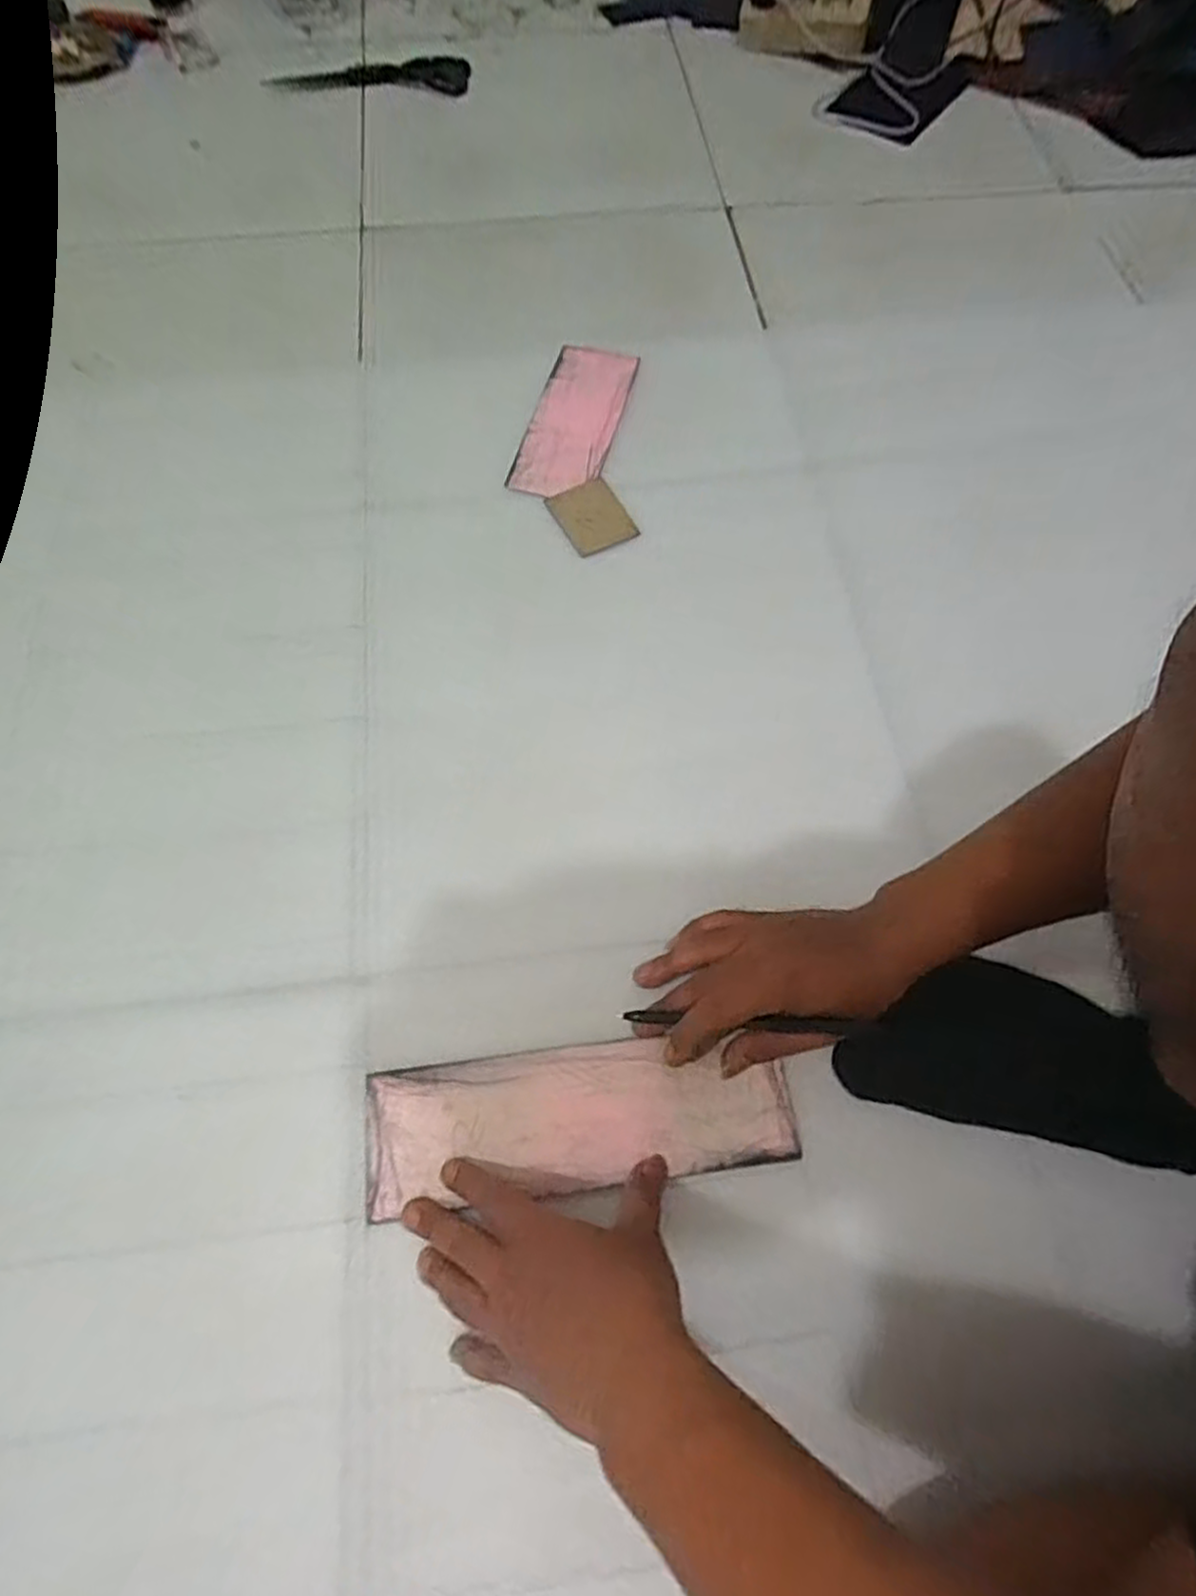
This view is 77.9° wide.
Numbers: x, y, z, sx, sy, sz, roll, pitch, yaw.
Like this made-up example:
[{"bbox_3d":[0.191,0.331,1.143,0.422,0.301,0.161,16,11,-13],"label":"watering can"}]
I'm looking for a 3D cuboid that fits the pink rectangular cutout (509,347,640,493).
[{"bbox_3d":[-0.020,-0.342,0.663,0.075,0.011,0.182,16,67,5],"label":"pink rectangular cutout"}]

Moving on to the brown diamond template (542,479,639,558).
[{"bbox_3d":[-0.006,-0.237,0.622,0.054,0.006,0.065,-31,79,-11],"label":"brown diamond template"}]

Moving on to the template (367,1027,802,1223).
[{"bbox_3d":[-0.011,0.187,0.442,0.246,0.005,0.083,-7,65,-4],"label":"template"}]

